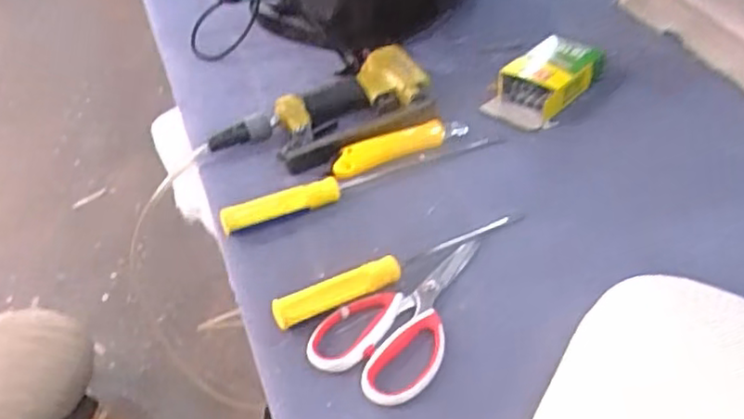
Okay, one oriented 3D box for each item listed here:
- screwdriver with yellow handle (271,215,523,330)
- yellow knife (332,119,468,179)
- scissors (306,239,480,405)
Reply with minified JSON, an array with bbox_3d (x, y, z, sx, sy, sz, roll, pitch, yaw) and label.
[{"bbox_3d":[0.029,0.043,0.599,0.242,0.033,0.020,-23,45,-19],"label":"screwdriver with yellow handle"},{"bbox_3d":[0.028,-0.070,0.735,0.159,0.017,0.032,-21,44,-18],"label":"yellow knife"},{"bbox_3d":[0.036,0.080,0.576,0.100,0.017,0.183,24,49,29],"label":"scissors"}]

